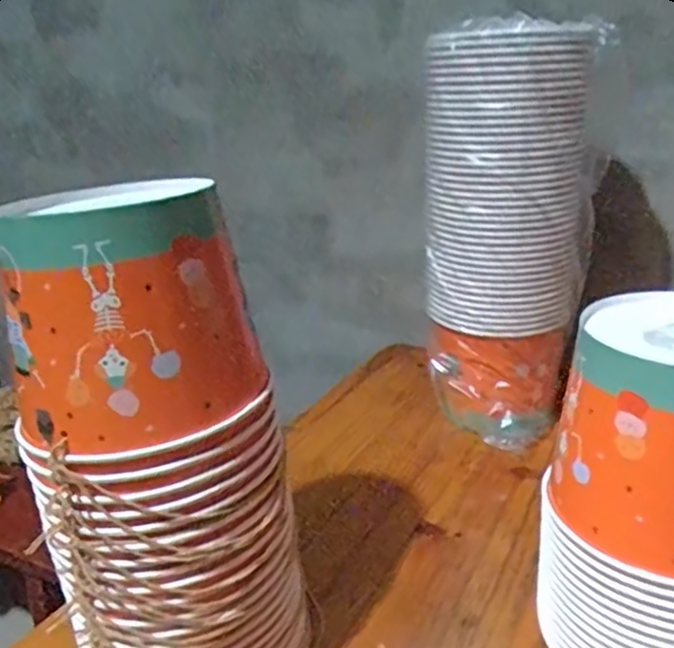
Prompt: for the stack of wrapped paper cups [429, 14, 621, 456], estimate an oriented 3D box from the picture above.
[{"bbox_3d":[0.184,-0.088,0.702,0.144,0.421,0.138,-15,23,-26],"label":"stack of wrapped paper cups"}]

